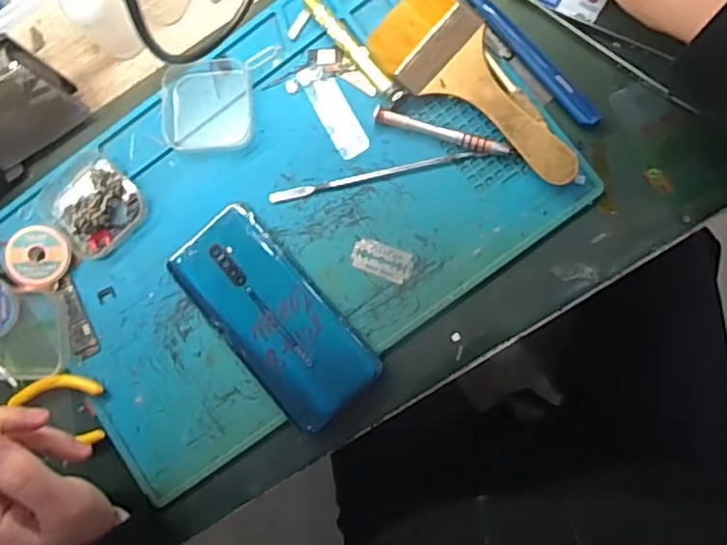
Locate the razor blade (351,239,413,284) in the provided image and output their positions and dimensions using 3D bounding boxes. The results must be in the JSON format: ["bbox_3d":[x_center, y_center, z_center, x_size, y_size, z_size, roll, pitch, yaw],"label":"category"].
[{"bbox_3d":[0.012,-0.009,0.418,0.040,0.004,0.022,19,88,7],"label":"razor blade"}]

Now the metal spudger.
[{"bbox_3d":[0.009,-0.067,0.423,0.149,0.004,0.008,-12,85,5],"label":"metal spudger"}]

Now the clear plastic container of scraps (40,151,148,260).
[{"bbox_3d":[-0.196,-0.051,0.436,0.062,0.024,0.065,-40,83,2],"label":"clear plastic container of scraps"}]

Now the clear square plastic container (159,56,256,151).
[{"bbox_3d":[-0.111,-0.121,0.435,0.062,0.012,0.066,-2,86,6],"label":"clear square plastic container"}]

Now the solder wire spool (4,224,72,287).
[{"bbox_3d":[-0.234,-0.012,0.440,0.043,0.017,0.042,0,86,6],"label":"solder wire spool"}]

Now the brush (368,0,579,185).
[{"bbox_3d":[0.077,-0.121,0.407,0.162,0.014,0.062,46,106,6],"label":"brush"}]

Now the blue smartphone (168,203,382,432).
[{"bbox_3d":[-0.063,0.030,0.421,0.070,0.010,0.157,-42,83,2],"label":"blue smartphone"}]

